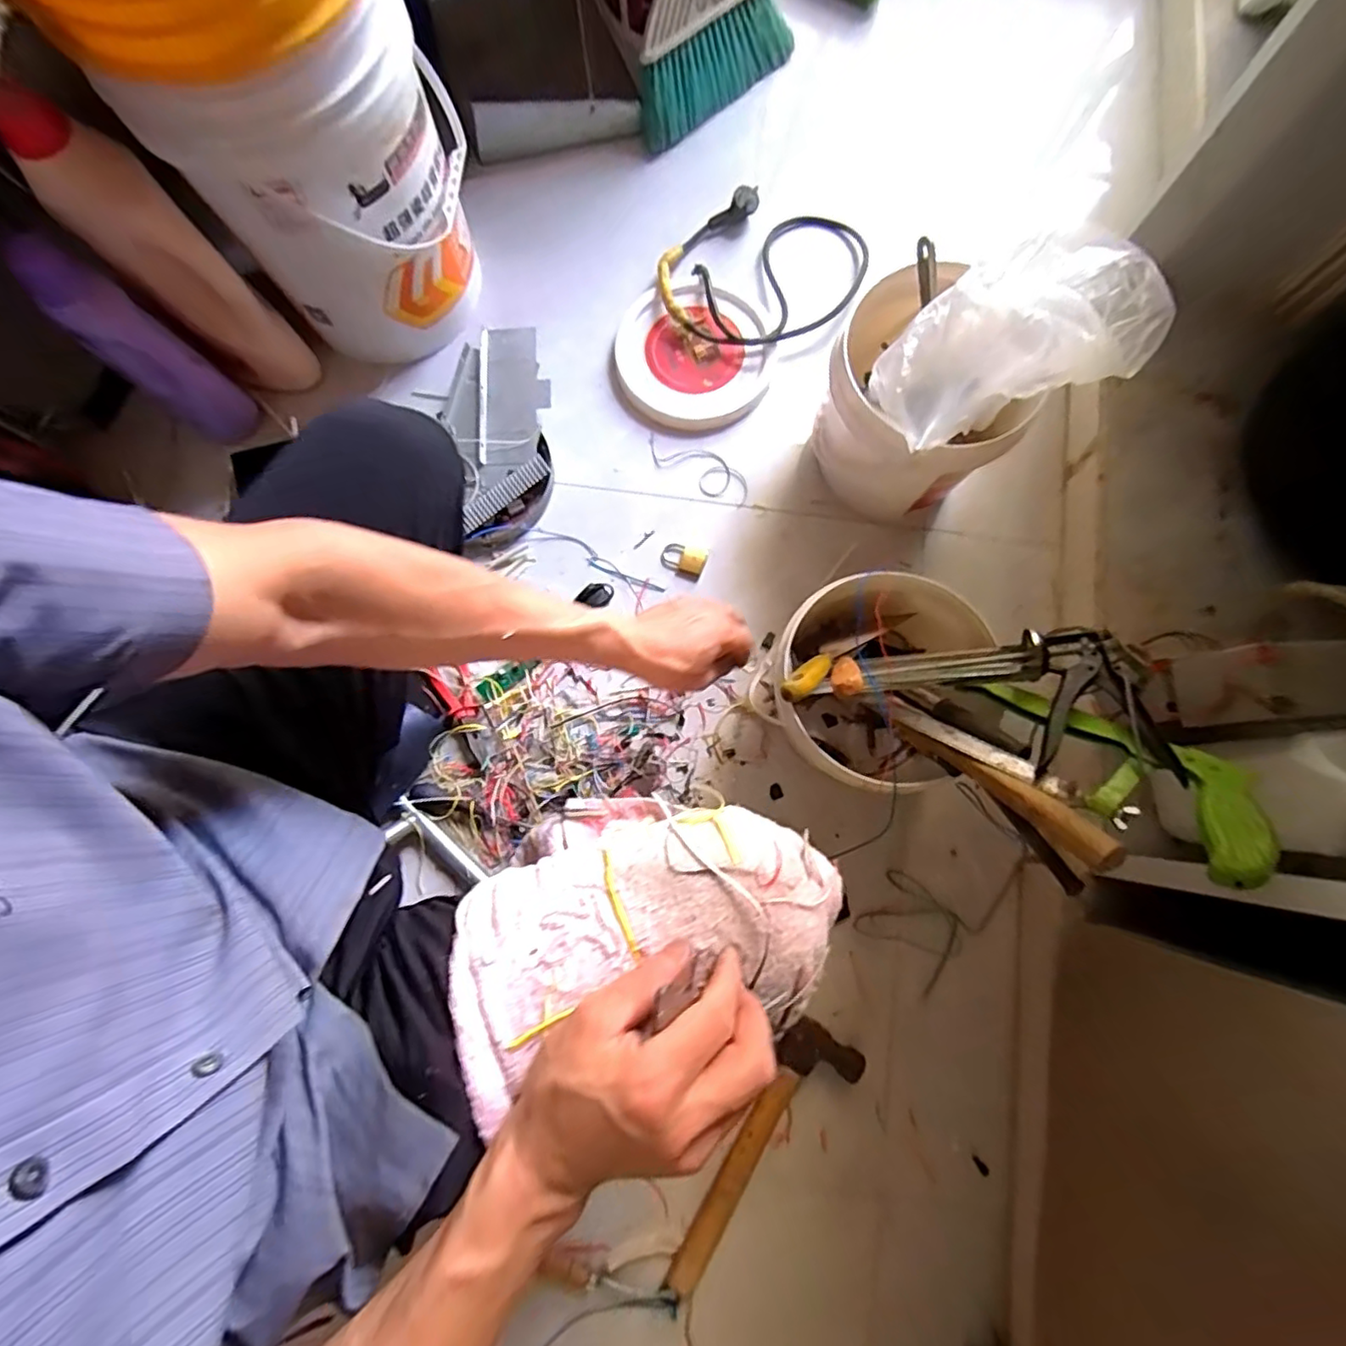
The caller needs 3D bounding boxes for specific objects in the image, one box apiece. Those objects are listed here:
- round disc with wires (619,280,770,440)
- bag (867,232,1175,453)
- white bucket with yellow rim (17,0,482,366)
[{"bbox_3d":[0.027,-0.448,0.880,0.204,0.035,0.225,-7,79,0],"label":"round disc with wires"},{"bbox_3d":[0.357,-0.344,0.620,0.288,0.111,0.135,-22,80,-3],"label":"bag"},{"bbox_3d":[-0.400,-0.611,0.690,0.282,0.469,0.276,-22,80,-3],"label":"white bucket with yellow rim"}]

